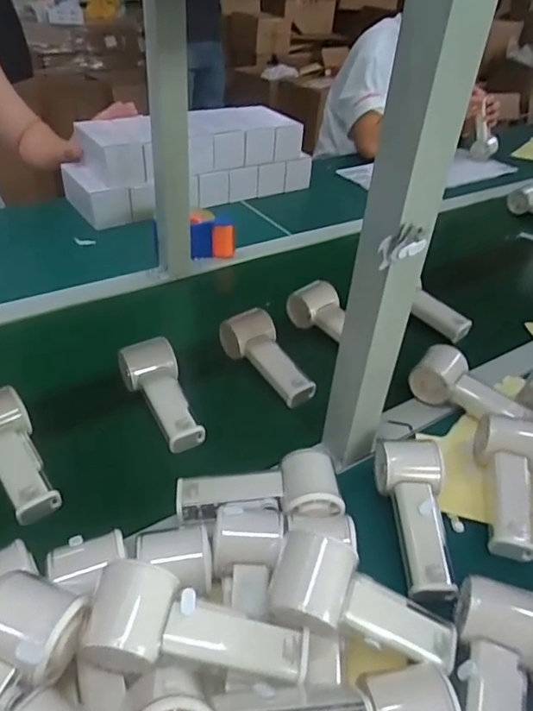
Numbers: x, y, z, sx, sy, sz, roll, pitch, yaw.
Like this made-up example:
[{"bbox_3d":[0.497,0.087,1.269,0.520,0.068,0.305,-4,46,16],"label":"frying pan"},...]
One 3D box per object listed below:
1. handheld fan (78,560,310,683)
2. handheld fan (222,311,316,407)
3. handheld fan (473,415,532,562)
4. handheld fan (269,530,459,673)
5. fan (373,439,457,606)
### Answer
[{"bbox_3d":[-0.047,0.194,0.362,0.152,0.054,0.058,18,38,-5],"label":"handheld fan"},{"bbox_3d":[0.004,-0.003,0.669,0.054,0.049,0.154,-24,46,-32],"label":"handheld fan"},{"bbox_3d":[0.251,0.126,0.533,0.063,0.050,0.167,13,51,10],"label":"handheld fan"},{"bbox_3d":[0.078,0.191,0.393,0.152,0.047,0.057,30,37,-11],"label":"handheld fan"},{"bbox_3d":[0.144,0.152,0.493,0.056,0.060,0.147,2,38,-4],"label":"fan"}]

